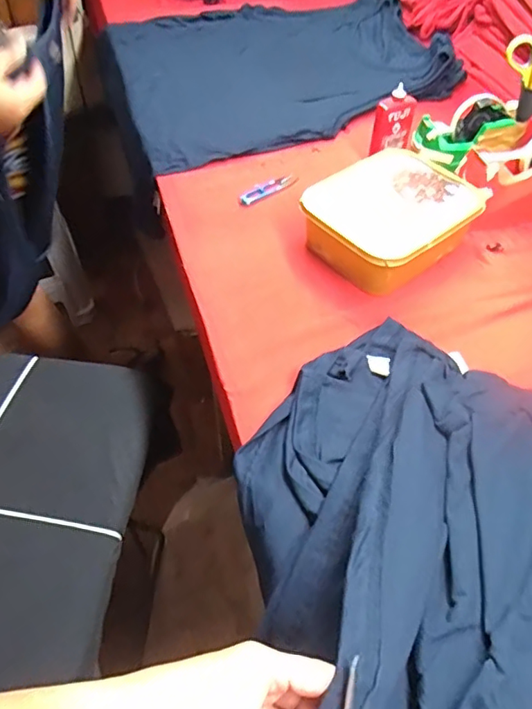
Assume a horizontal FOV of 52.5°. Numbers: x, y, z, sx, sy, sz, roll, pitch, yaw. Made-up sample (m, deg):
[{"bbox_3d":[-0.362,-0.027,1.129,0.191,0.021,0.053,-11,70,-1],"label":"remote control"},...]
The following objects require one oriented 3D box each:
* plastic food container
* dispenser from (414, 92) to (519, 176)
[{"bbox_3d":[0.155,-0.175,0.695,0.208,0.073,0.169,-34,61,-28],"label":"plastic food container"},{"bbox_3d":[0.294,-0.334,0.802,0.144,0.072,0.061,-26,53,3],"label":"dispenser"}]

